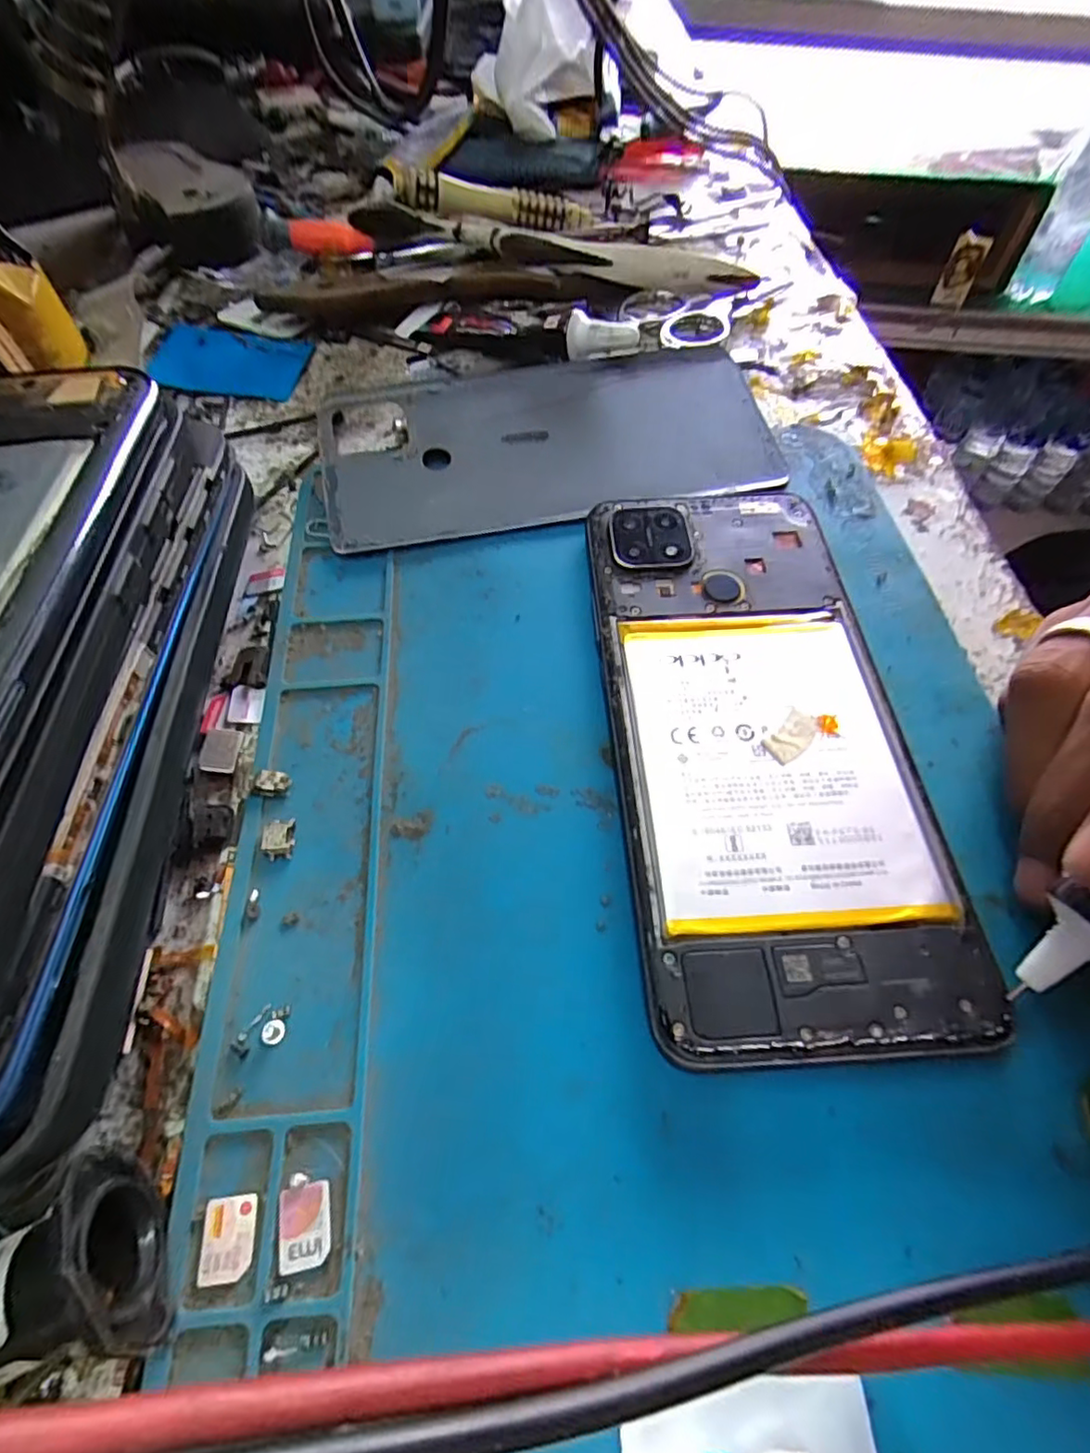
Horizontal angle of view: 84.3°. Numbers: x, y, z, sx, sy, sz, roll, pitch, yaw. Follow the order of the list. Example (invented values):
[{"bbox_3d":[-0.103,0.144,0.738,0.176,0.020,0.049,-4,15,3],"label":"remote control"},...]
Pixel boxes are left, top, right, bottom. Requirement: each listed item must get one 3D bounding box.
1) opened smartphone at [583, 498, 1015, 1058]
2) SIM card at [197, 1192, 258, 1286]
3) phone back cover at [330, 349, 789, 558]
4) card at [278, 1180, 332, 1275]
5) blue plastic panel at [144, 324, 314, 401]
[{"bbox_3d":[0.053,-0.003,0.158,0.070,0.008,0.156,-2,60,-2],"label":"opened smartphone"},{"bbox_3d":[-0.057,0.092,0.109,0.009,0.004,0.012,-2,59,-7],"label":"SIM card"},{"bbox_3d":[0.001,-0.103,0.213,0.157,0.009,0.072,-9,61,-6],"label":"phone back cover"},{"bbox_3d":[-0.044,0.091,0.110,0.009,0.004,0.012,-9,58,-8],"label":"card"},{"bbox_3d":[-0.132,-0.151,0.248,0.062,0.004,0.039,7,63,0],"label":"blue plastic panel"}]

